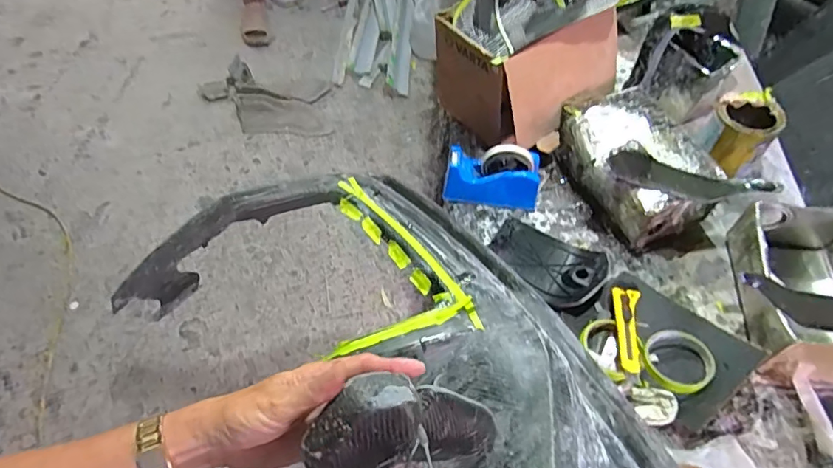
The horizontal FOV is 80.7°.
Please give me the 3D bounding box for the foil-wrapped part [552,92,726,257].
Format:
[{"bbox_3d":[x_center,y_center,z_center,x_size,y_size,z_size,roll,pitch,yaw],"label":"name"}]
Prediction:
[{"bbox_3d":[0.387,-0.102,0.848,0.168,0.127,0.283,-22,61,-15],"label":"foil-wrapped part"}]

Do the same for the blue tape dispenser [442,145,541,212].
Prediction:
[{"bbox_3d":[0.131,-0.101,0.839,0.159,0.109,0.060,7,58,2],"label":"blue tape dispenser"}]

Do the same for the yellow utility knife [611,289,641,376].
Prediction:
[{"bbox_3d":[0.303,0.136,0.700,0.036,0.012,0.128,9,58,3],"label":"yellow utility knife"}]

